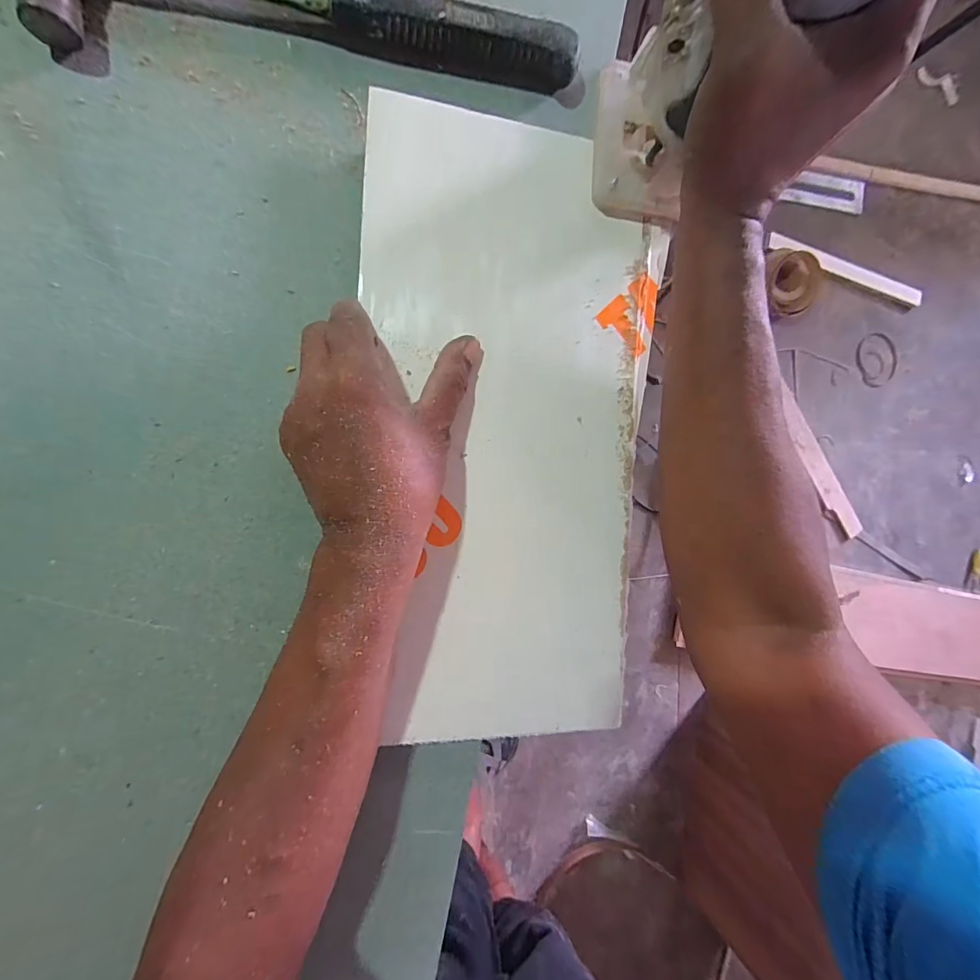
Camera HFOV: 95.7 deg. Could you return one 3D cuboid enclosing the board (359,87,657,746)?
[{"bbox_3d":[0.022,-0.038,0.289,0.182,0.014,0.389,-3,92,-10],"label":"board"}]

